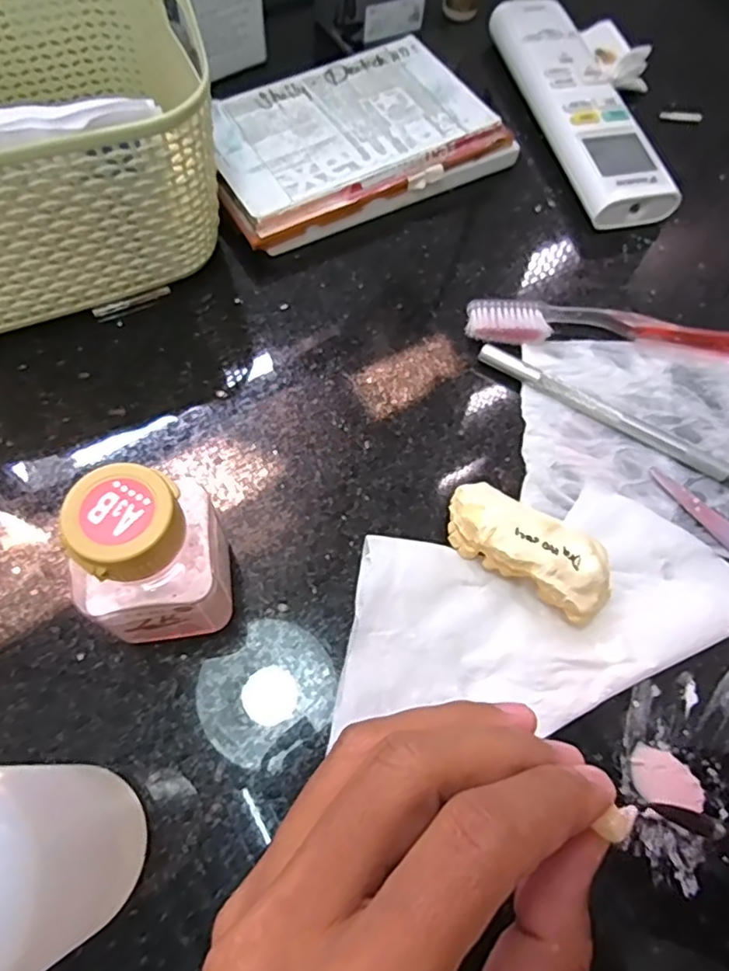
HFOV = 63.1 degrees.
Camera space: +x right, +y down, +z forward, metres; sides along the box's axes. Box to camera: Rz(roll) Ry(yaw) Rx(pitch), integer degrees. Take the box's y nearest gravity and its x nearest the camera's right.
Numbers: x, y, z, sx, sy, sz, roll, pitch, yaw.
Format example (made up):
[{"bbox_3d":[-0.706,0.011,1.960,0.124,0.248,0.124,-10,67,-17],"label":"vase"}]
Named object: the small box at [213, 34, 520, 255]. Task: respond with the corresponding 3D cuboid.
[{"bbox_3d":[-0.009,-0.182,0.316,0.151,0.030,0.094,-24,67,-15],"label":"small box"}]

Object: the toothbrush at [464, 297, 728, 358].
[{"bbox_3d":[0.141,-0.071,0.279,0.185,0.012,0.020,4,63,-2],"label":"toothbrush"}]

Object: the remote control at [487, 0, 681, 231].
[{"bbox_3d":[0.119,-0.215,0.339,0.043,0.030,0.168,-13,65,-10],"label":"remote control"}]

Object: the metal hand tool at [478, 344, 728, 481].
[{"bbox_3d":[0.113,-0.028,0.259,0.136,0.009,0.009,28,65,10],"label":"metal hand tool"}]

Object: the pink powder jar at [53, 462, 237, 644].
[{"bbox_3d":[-0.067,0.022,0.188,0.039,0.075,0.039,-11,64,-9],"label":"pink powder jar"}]

